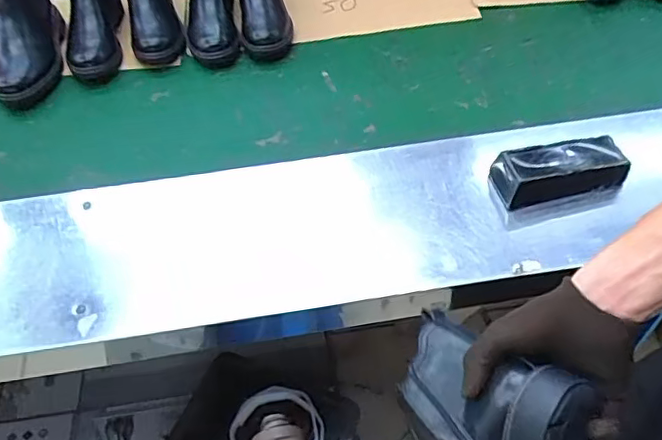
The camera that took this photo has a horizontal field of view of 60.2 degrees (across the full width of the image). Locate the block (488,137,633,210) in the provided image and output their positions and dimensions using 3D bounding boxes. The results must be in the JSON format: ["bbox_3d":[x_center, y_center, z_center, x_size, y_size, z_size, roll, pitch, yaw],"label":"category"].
[{"bbox_3d":[0.285,-0.064,0.726,0.165,0.054,0.060,-10,49,-6],"label":"block"}]

